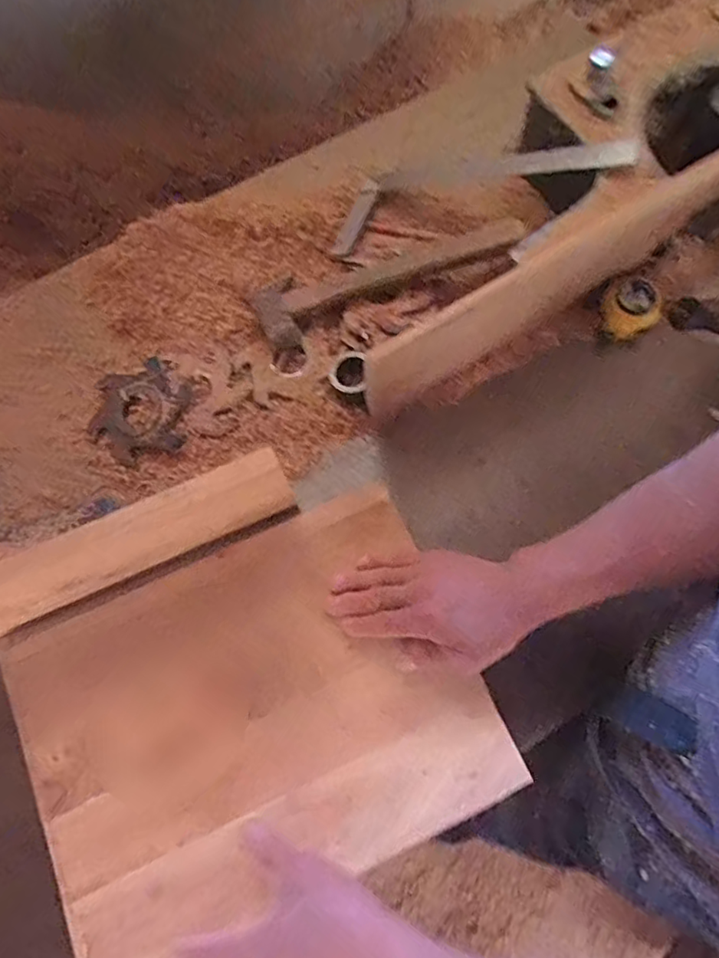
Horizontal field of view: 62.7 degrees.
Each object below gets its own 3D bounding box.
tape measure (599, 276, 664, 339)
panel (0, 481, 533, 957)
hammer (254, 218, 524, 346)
[{"bbox_3d":[0.281,-0.176,0.611,0.057,0.039,0.052,0,72,1],"label":"tape measure"},{"bbox_3d":[-0.095,0.199,0.511,0.374,0.023,0.297,-25,75,-6],"label":"panel"},{"bbox_3d":[0.027,-0.219,0.623,0.284,0.051,0.081,-23,73,-6],"label":"hammer"}]

